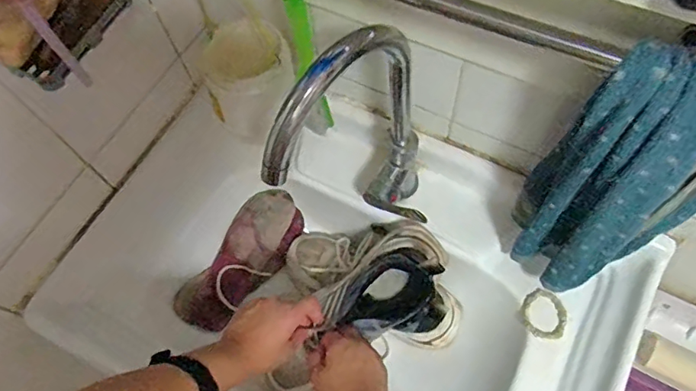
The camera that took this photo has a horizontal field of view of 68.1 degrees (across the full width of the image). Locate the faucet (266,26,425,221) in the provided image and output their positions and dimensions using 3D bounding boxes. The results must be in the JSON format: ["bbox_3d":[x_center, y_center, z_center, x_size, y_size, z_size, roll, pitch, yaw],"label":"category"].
[{"bbox_3d":[0.021,-0.033,0.547,0.063,0.331,0.208,36,71,19],"label":"faucet"}]

